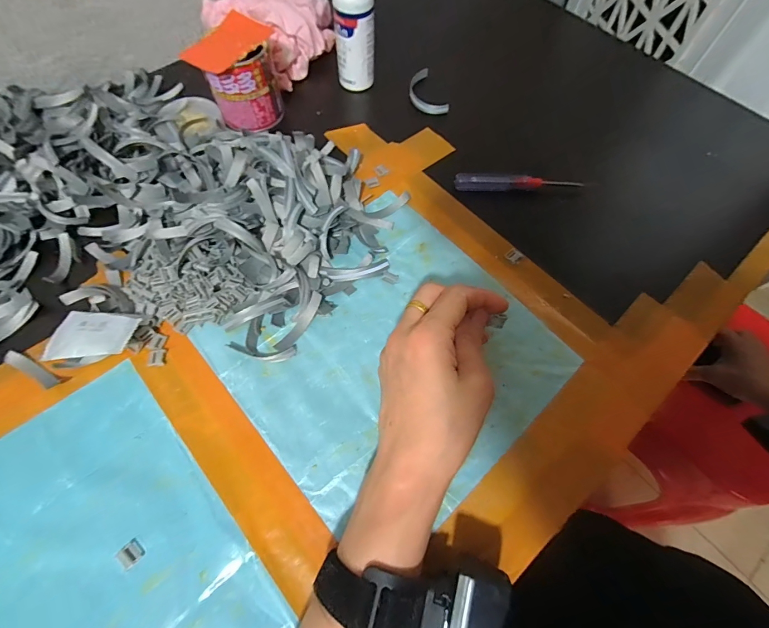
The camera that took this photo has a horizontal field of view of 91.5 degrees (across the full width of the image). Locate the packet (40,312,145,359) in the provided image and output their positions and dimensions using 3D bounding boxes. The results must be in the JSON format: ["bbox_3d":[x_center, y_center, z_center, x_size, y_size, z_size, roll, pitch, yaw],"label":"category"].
[{"bbox_3d":[-0.212,0.015,0.273,0.060,0.006,0.036,-3,57,4],"label":"packet"}]

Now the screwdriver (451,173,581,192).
[{"bbox_3d":[0.128,-0.127,0.364,0.118,0.016,0.012,0,66,-2],"label":"screwdriver"}]

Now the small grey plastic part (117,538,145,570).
[{"bbox_3d":[-0.156,0.147,0.230,0.013,0.004,0.013,38,70,14],"label":"small grey plastic part"}]

